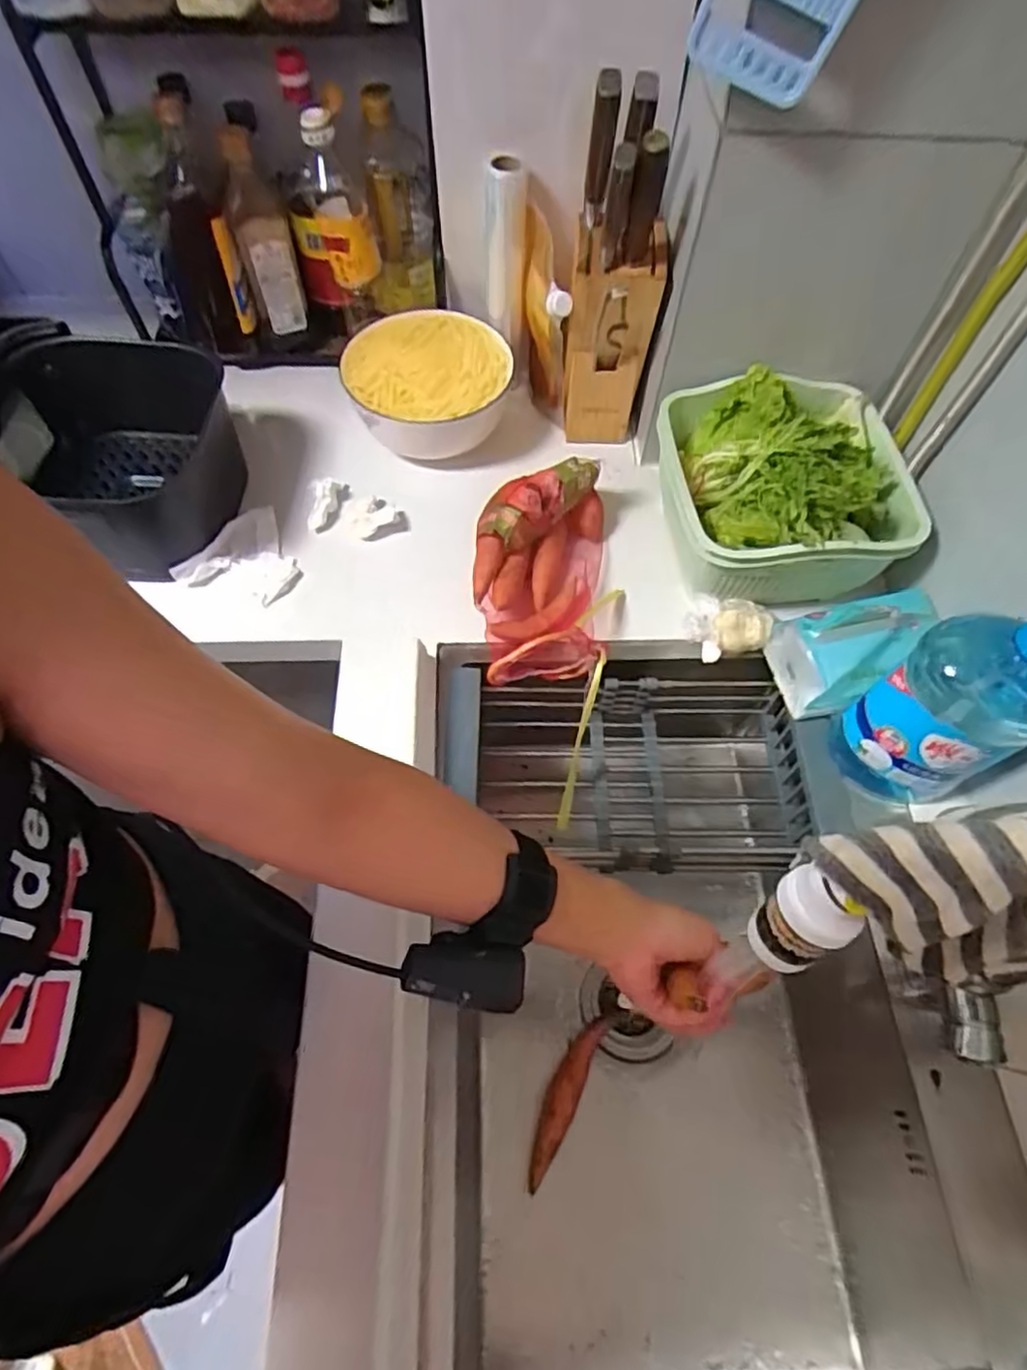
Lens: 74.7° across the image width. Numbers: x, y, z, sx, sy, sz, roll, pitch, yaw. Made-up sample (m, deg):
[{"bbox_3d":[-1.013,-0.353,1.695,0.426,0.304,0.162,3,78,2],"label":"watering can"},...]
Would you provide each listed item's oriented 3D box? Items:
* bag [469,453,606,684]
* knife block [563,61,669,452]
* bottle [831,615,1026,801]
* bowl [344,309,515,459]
[{"bbox_3d":[0.029,-0.111,0.708,0.135,0.097,0.241,3,63,0],"label":"bag"},{"bbox_3d":[0.110,-0.420,0.721,0.091,0.336,0.128,8,63,2],"label":"knife block"},{"bbox_3d":[0.356,0.013,0.534,0.087,0.273,0.103,-26,67,-14],"label":"bottle"},{"bbox_3d":[-0.101,-0.360,0.803,0.191,0.069,0.183,1,63,-2],"label":"bowl"}]

